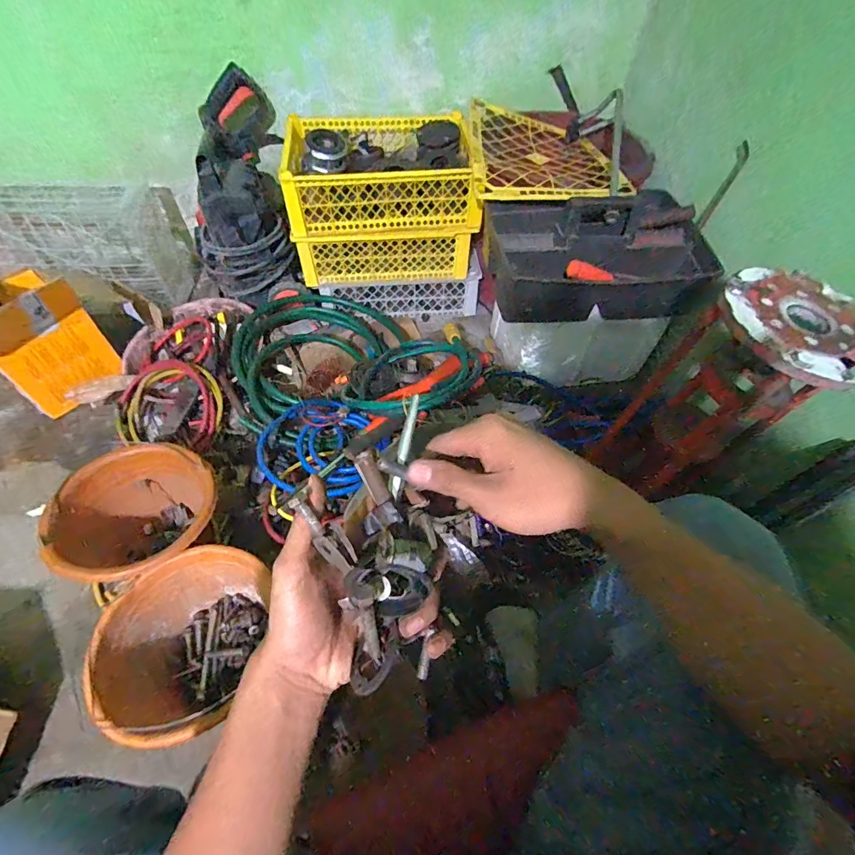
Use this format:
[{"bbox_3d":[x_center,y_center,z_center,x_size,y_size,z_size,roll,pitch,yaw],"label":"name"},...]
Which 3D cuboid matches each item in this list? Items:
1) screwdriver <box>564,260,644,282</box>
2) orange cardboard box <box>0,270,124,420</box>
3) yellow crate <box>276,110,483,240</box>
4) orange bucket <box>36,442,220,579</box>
[{"bbox_3d":[0.318,-0.278,0.783,0.131,0.035,0.026,14,54,8],"label":"screwdriver"},{"bbox_3d":[-0.862,-0.201,0.947,0.227,0.253,0.188,29,57,18],"label":"orange cardboard box"},{"bbox_3d":[-0.105,-0.590,1.026,0.420,0.151,0.298,-2,53,-4],"label":"yellow crate"},{"bbox_3d":[-0.501,0.165,0.781,0.237,0.180,0.228,1,53,-1],"label":"orange bucket"}]

